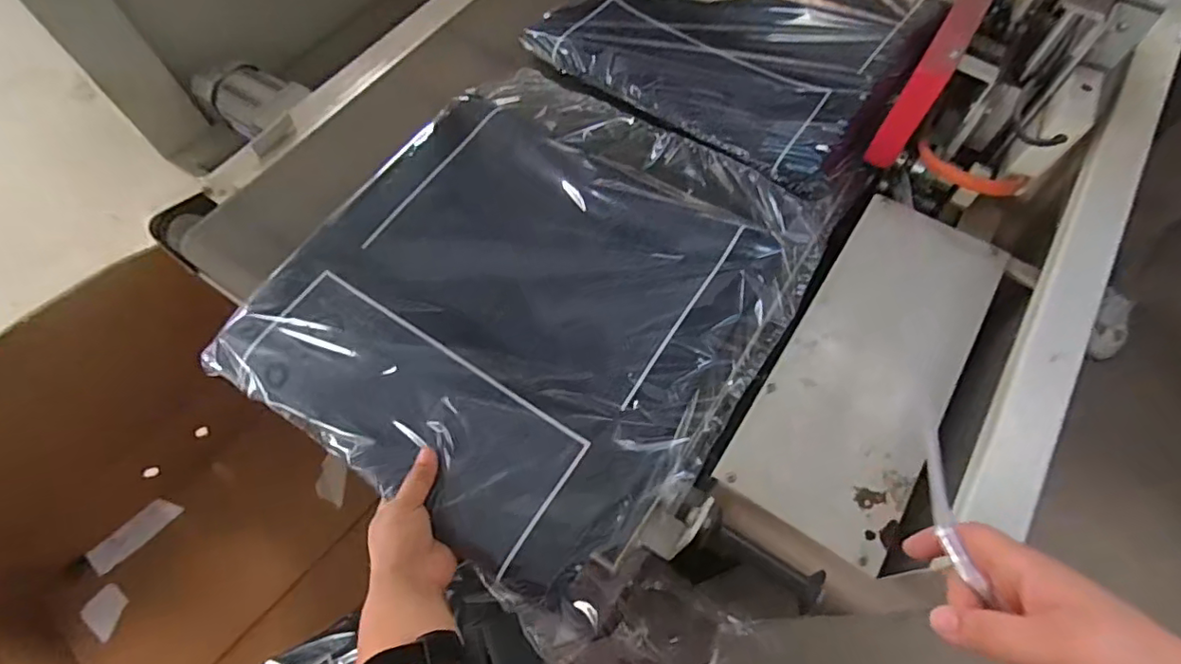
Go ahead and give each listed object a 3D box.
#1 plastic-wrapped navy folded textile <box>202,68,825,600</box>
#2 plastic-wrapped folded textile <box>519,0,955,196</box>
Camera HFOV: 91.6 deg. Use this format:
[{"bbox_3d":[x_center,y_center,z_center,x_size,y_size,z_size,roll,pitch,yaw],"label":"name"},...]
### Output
[{"bbox_3d":[-0.055,-0.051,0.623,0.475,0.035,0.517,31,67,15],"label":"plastic-wrapped navy folded textile"},{"bbox_3d":[0.243,-0.478,0.834,0.455,0.041,0.562,32,67,15],"label":"plastic-wrapped folded textile"}]

